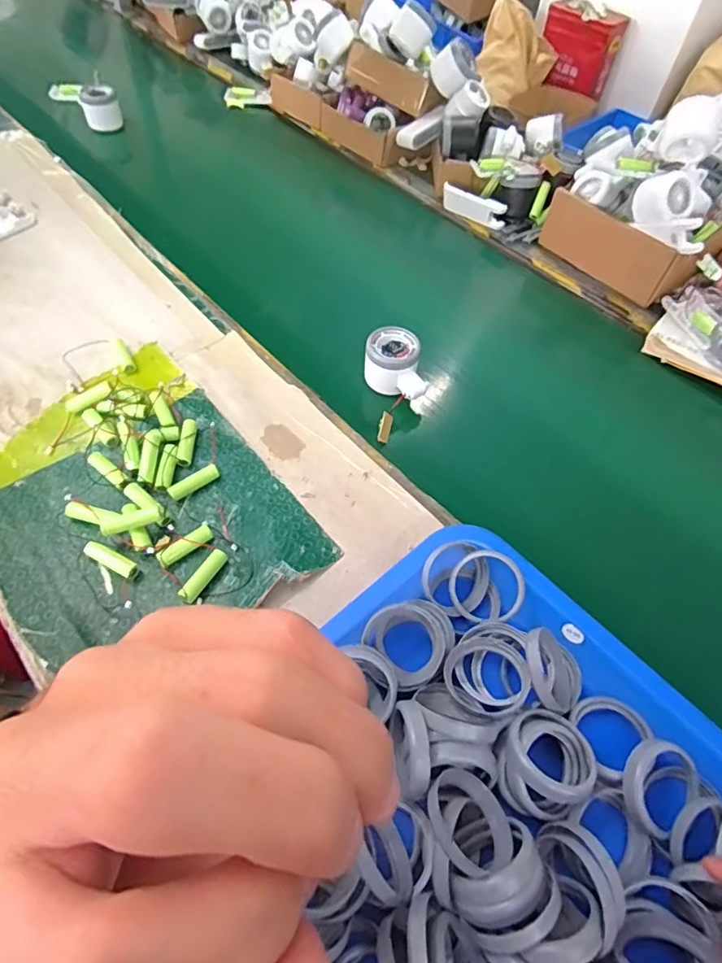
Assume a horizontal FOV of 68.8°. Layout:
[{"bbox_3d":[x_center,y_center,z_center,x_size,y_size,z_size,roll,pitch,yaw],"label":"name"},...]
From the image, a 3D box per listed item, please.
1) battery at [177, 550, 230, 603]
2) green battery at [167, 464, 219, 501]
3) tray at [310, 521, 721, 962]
[{"bbox_3d":[-0.133,0.080,0.447,0.013,0.013,0.049,31,59,16],"label":"battery"},{"bbox_3d":[-0.158,0.001,0.499,0.049,0.012,0.014,-32,64,-23],"label":"green battery"},{"bbox_3d":[0.123,0.259,0.304,0.321,0.058,0.449,-35,66,-24],"label":"tray"}]

